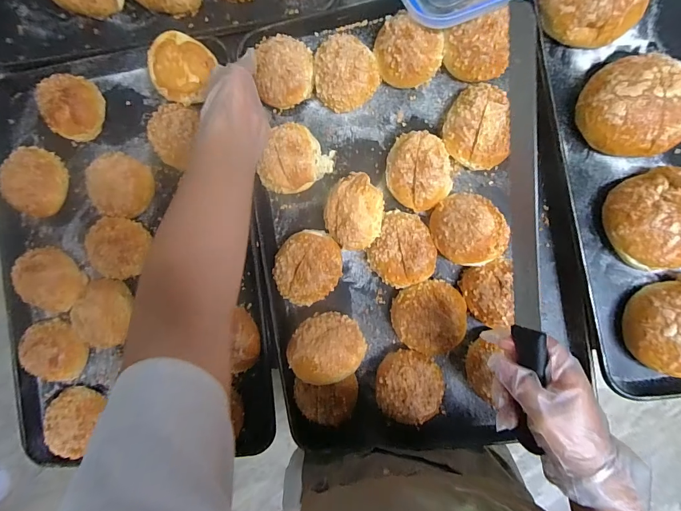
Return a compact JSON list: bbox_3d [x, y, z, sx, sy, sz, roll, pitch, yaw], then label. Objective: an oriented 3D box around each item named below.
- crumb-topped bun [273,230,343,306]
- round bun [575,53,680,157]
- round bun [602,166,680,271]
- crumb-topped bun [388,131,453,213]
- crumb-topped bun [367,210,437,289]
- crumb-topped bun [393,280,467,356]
[{"bbox_3d":[-0.044,0.017,0.495,0.087,0.052,0.099,42,99,9],"label":"crumb-topped bun"},{"bbox_3d":[0.350,-0.174,0.429,0.109,0.070,0.120,-32,83,11],"label":"round bun"},{"bbox_3d":[0.373,-0.042,0.415,0.102,0.047,0.108,0,90,13],"label":"round bun"},{"bbox_3d":[0.102,-0.111,0.478,0.079,0.053,0.100,-12,88,13],"label":"crumb-topped bun"},{"bbox_3d":[0.078,-0.006,0.479,0.089,0.045,0.102,-25,85,12],"label":"crumb-topped bun"},{"bbox_3d":[0.117,0.081,0.472,0.091,0.053,0.091,0,90,13],"label":"crumb-topped bun"}]

